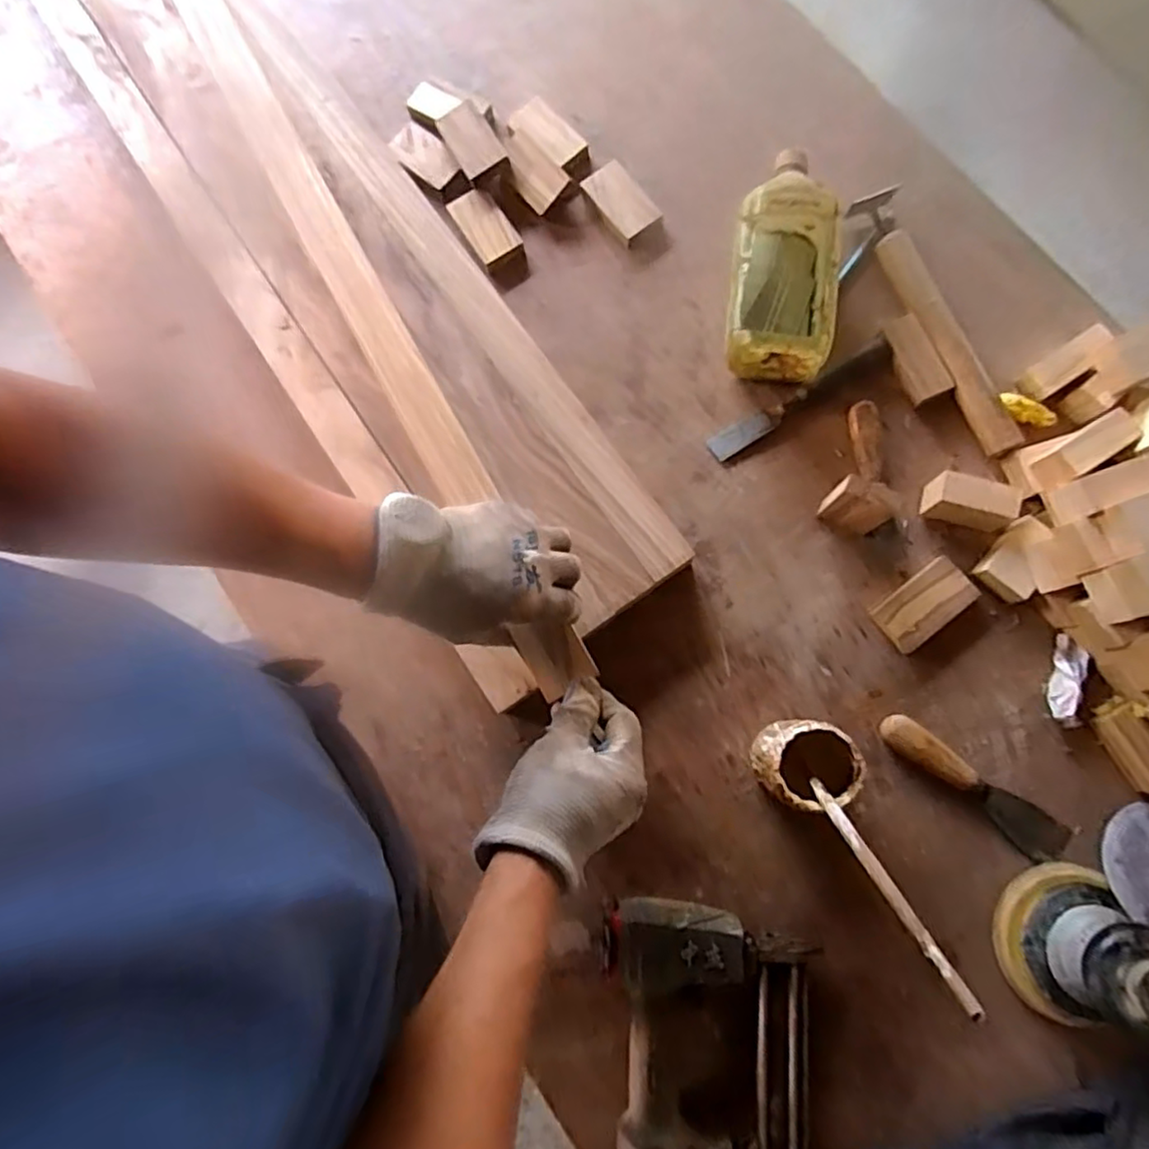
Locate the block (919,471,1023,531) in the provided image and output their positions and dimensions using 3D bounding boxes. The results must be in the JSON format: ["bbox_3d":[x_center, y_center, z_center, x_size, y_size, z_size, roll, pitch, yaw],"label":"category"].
[{"bbox_3d":[0.338,-0.064,0.565,0.074,0.042,0.028,15,82,7],"label":"block"}]

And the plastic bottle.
[{"bbox_3d":[0.193,-0.287,0.615,0.094,0.090,0.206,6,81,7],"label":"plastic bottle"}]

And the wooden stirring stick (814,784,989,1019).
[{"bbox_3d":[0.186,0.175,0.440,0.010,0.260,0.008,-9,107,-1],"label":"wooden stirring stick"}]

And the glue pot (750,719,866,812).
[{"bbox_3d":[0.180,0.147,0.525,0.073,0.084,0.065,-7,79,5],"label":"glue pot"}]

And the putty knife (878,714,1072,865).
[{"bbox_3d":[0.330,0.177,0.546,0.169,0.022,0.035,35,85,9],"label":"putty knife"}]

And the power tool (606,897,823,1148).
[{"bbox_3d":[0.092,0.429,0.497,0.161,0.050,0.332,5,81,6],"label":"power tool"}]

